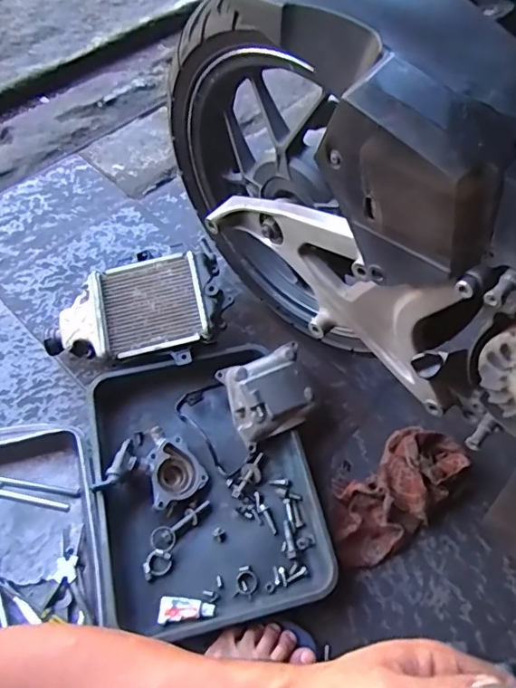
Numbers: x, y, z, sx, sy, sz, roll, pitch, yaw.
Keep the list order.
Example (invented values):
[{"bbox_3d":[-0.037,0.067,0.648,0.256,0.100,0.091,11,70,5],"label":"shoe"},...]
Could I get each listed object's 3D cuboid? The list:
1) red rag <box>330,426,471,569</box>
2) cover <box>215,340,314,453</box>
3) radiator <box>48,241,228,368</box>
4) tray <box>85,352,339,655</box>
[{"bbox_3d":[0.187,0.196,0.715,0.216,0.056,0.115,-30,65,-19],"label":"red rag"},{"bbox_3d":[0.018,0.072,0.759,0.122,0.091,0.118,-17,61,-12],"label":"cover"},{"bbox_3d":[-0.181,-0.044,0.800,0.279,0.060,0.189,-22,73,-4],"label":"radiator"},{"bbox_3d":[-0.077,0.185,0.717,0.282,0.049,0.361,-14,61,-10],"label":"tray"}]

